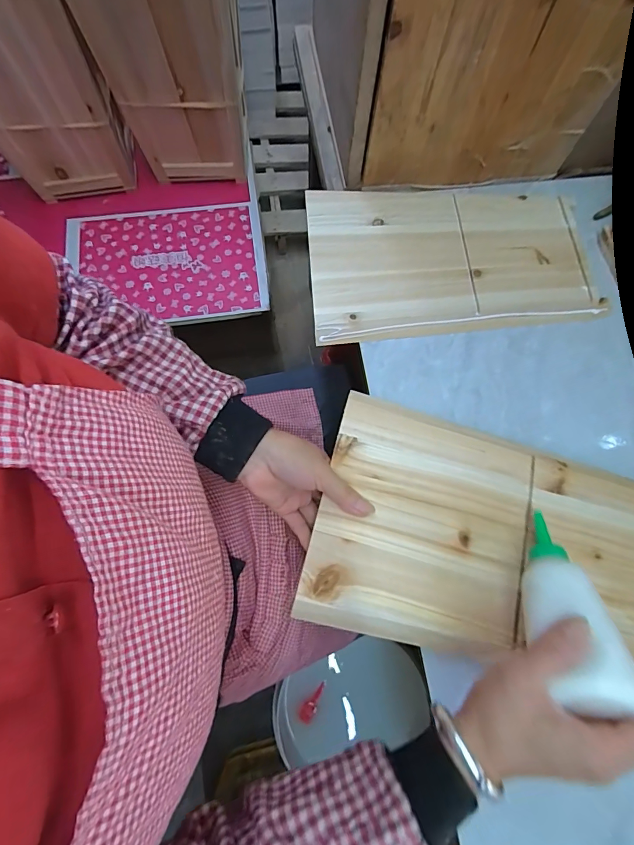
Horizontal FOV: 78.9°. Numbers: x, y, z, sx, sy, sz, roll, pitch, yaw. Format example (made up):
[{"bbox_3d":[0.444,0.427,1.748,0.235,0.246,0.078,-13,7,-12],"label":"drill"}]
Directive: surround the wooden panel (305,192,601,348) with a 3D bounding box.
[{"bbox_3d":[0.176,-0.216,0.501,0.365,0.019,0.216,-4,74,-3],"label":"wooden panel"}]

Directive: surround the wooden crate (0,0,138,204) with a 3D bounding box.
[{"bbox_3d":[-0.516,-0.644,0.711,0.232,0.388,0.231,-11,74,-5],"label":"wooden crate"}]

